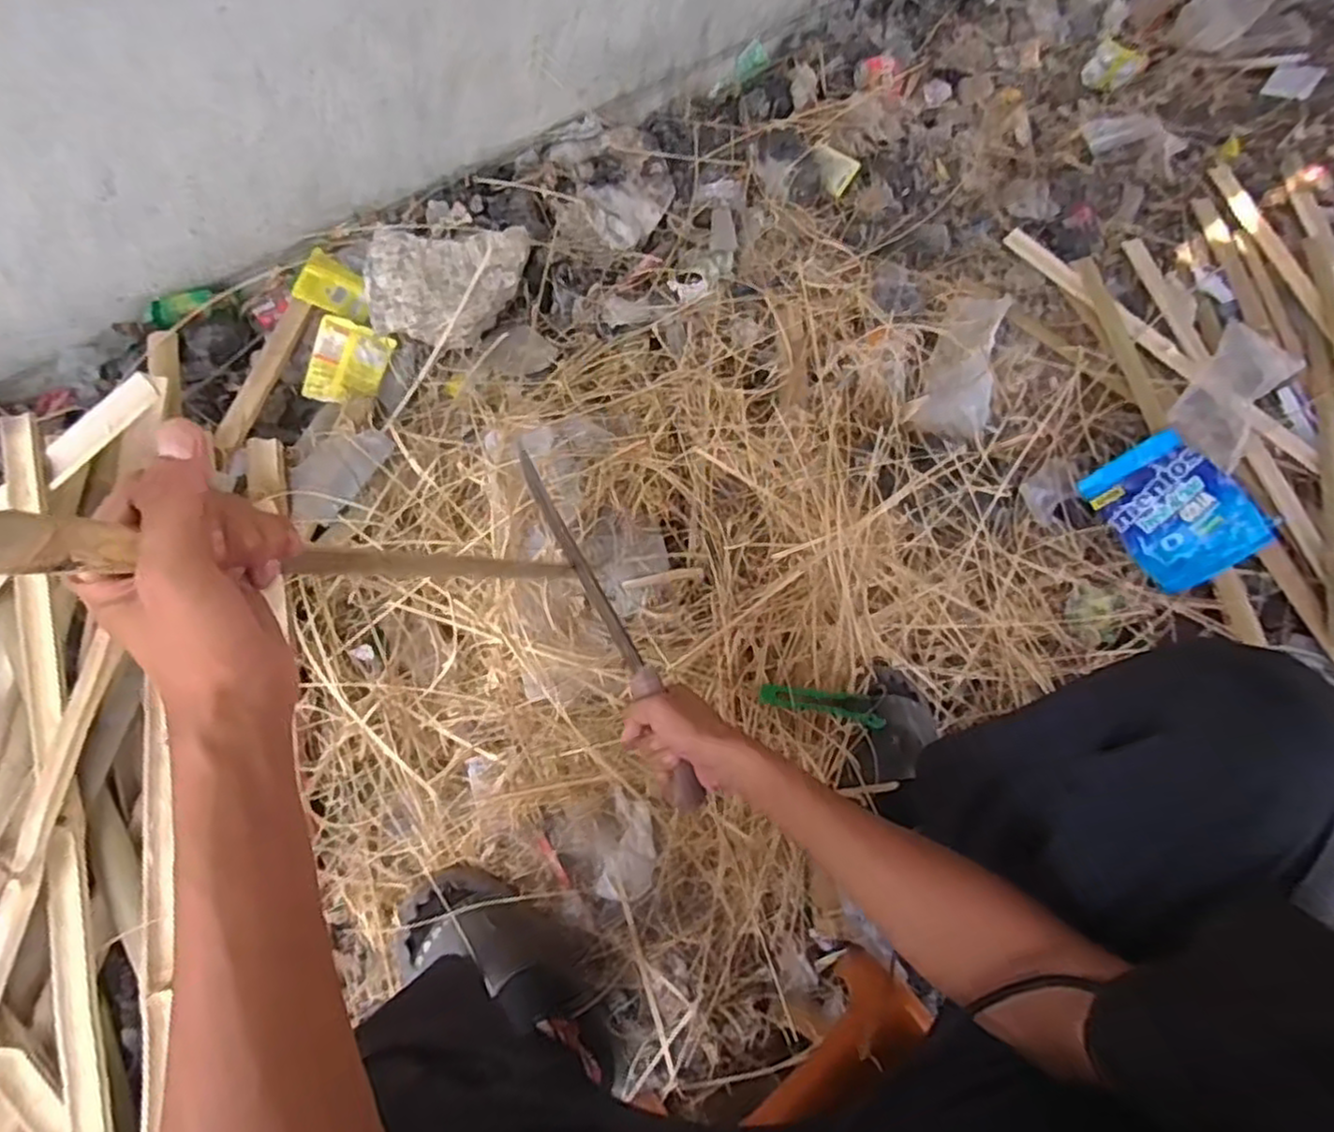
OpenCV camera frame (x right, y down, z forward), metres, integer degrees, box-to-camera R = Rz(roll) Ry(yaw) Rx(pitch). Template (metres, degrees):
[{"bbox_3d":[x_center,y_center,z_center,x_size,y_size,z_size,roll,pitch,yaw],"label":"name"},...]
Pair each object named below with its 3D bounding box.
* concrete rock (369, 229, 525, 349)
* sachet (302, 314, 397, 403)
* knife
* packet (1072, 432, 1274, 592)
[{"bbox_3d":[-0.311,-0.409,1.028,0.209,0.069,0.178,1,67,0],"label":"concrete rock"},{"bbox_3d":[-0.454,-0.289,1.034,0.099,0.009,0.118,14,90,-14],"label":"sachet"},{"bbox_3d":[-0.062,0.043,0.708,0.032,0.029,0.406,-25,69,-10],"label":"knife"},{"bbox_3d":[0.662,-0.072,0.946,0.133,0.026,0.188,-42,76,31],"label":"packet"}]

